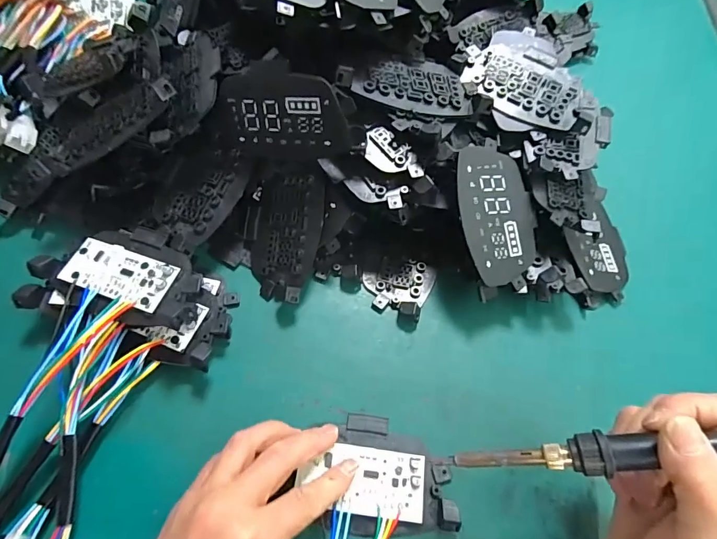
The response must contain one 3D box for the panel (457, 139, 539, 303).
[{"bbox_3d":[0.106,-0.038,0.315,0.065,0.008,0.111,-12,89,-20],"label":"panel"}]

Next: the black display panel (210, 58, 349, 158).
[{"bbox_3d":[-0.055,-0.111,0.304,0.100,0.070,0.008,18,41,7],"label":"black display panel"}]

